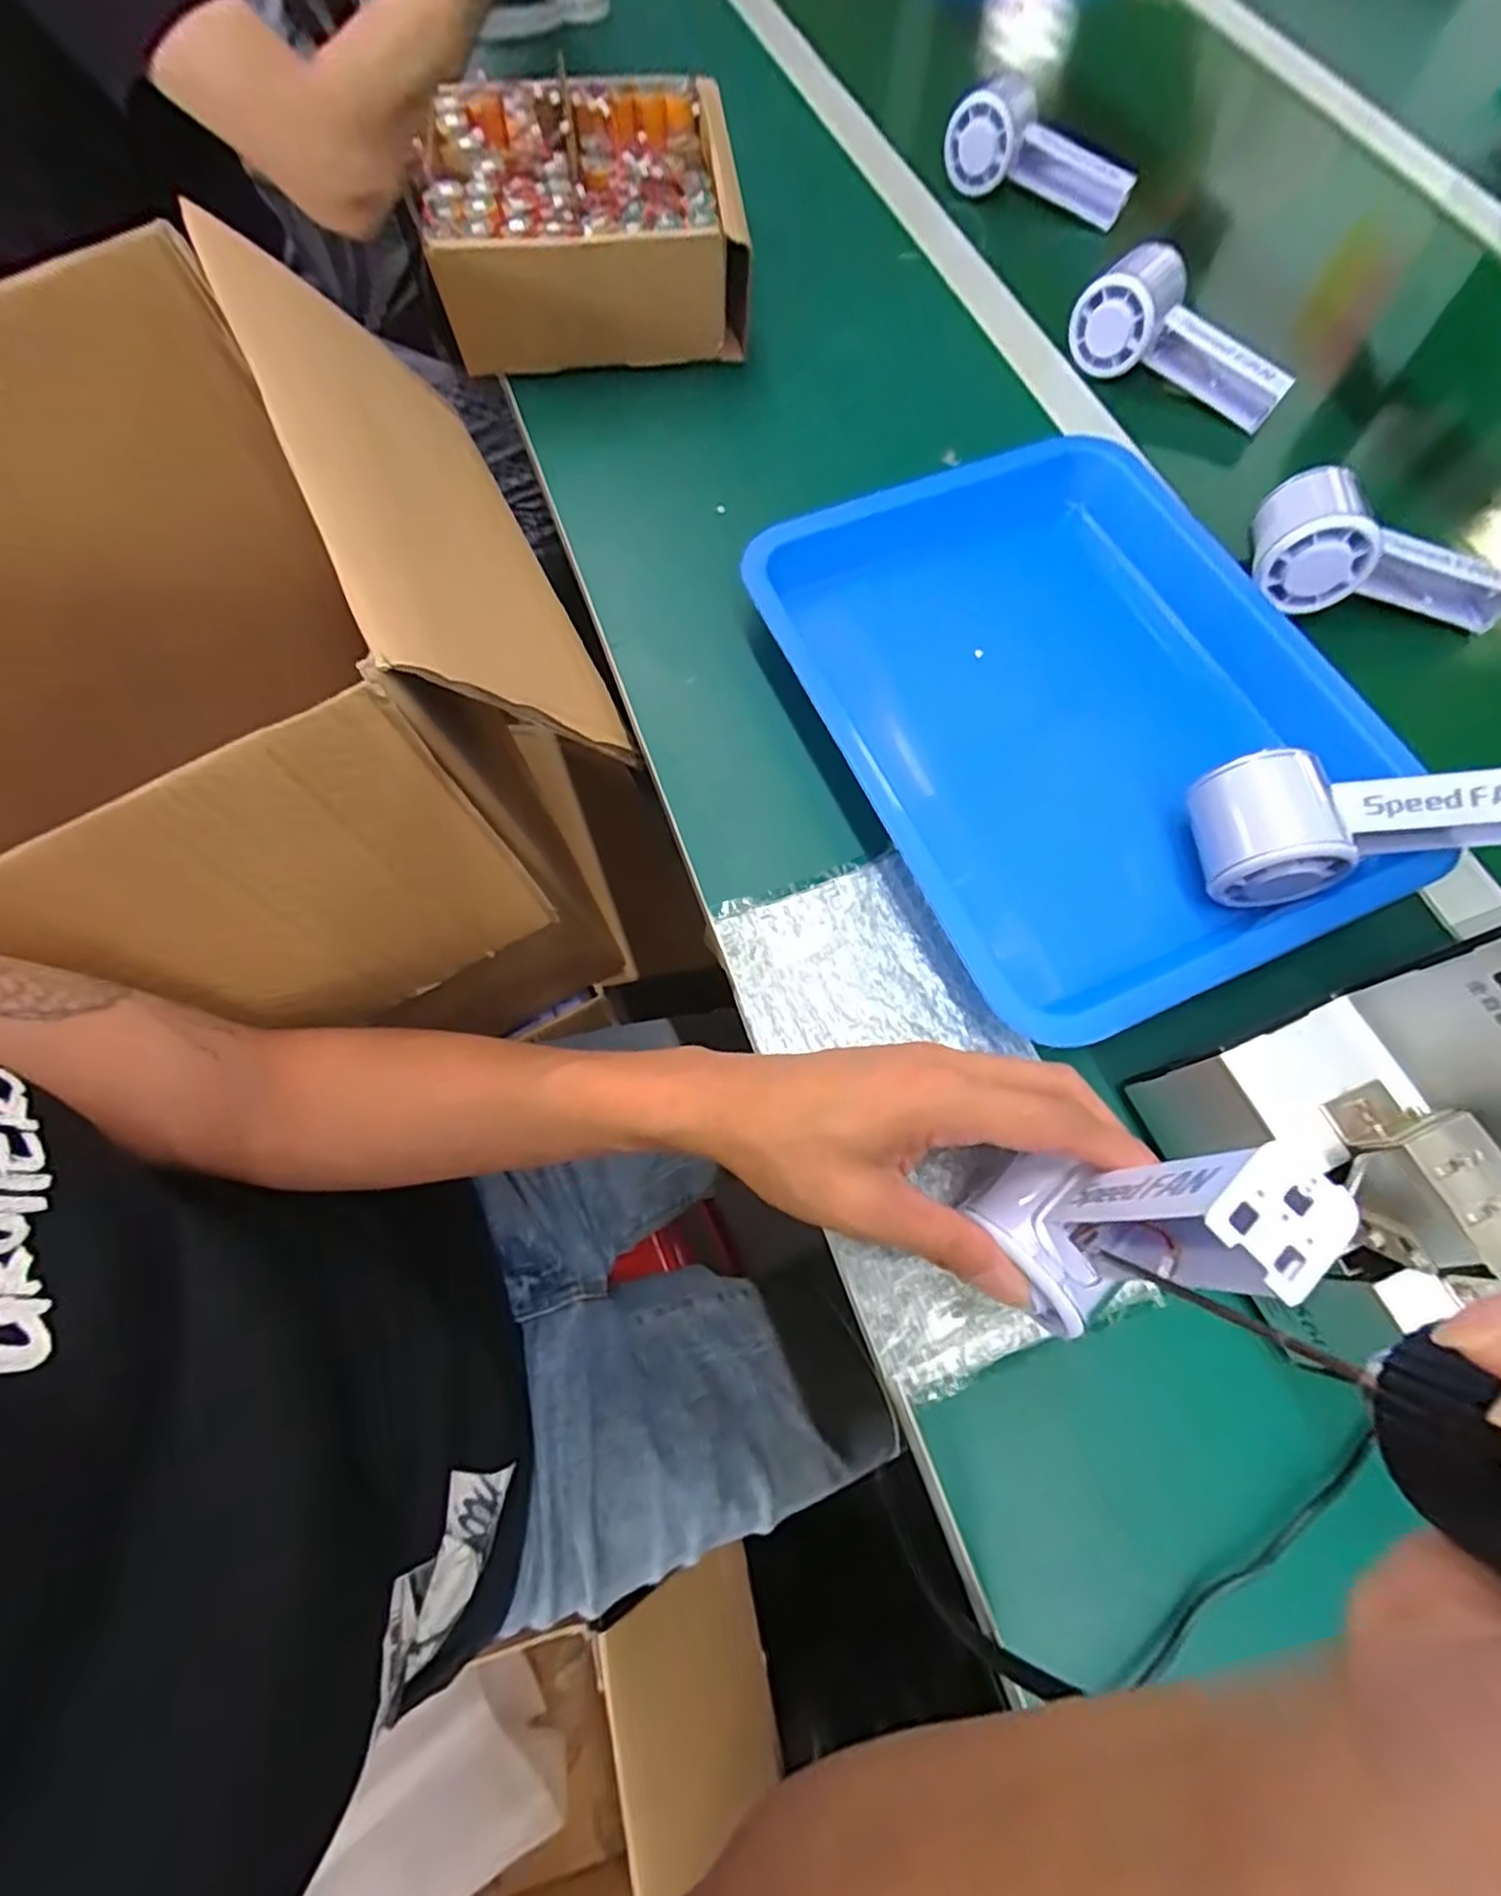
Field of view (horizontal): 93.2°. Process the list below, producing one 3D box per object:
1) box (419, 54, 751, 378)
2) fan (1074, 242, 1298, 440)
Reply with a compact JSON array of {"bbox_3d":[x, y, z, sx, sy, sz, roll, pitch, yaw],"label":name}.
[{"bbox_3d":[-0.112,-0.508,0.498,0.202,0.076,0.198,-7,70,-3],"label":"box"},{"bbox_3d":[0.307,-0.424,0.499,0.075,0.051,0.142,-41,75,-14],"label":"fan"}]

